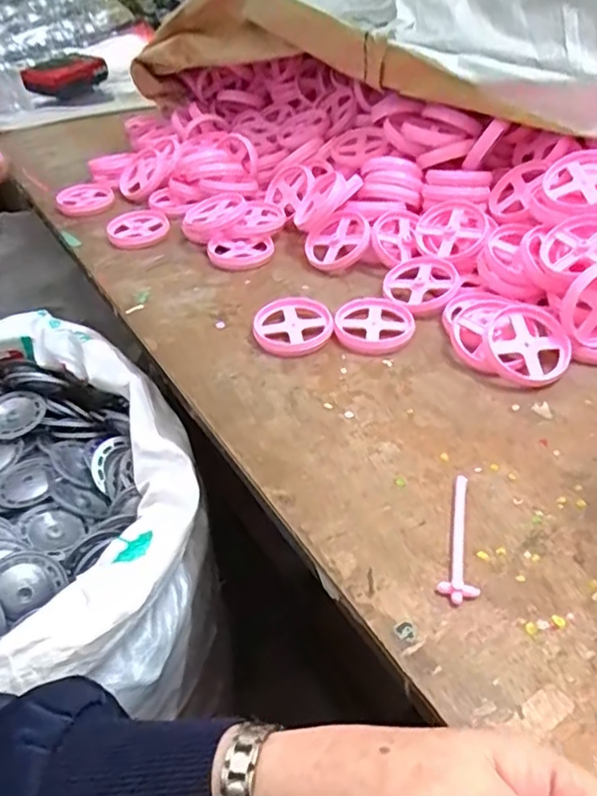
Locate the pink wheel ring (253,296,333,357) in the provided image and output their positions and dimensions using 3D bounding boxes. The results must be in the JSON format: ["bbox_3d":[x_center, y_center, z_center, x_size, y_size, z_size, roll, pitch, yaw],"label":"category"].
[{"bbox_3d":[-0.005,-0.059,0.512,0.062,0.014,0.063,-2,41,2],"label":"pink wheel ring"}]

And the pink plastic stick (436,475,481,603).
[{"bbox_3d":[0.093,0.078,0.358,0.020,0.007,0.087,6,42,11],"label":"pink plastic stick"}]

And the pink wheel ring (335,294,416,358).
[{"bbox_3d":[0.062,-0.061,0.511,0.062,0.012,0.064,3,42,8],"label":"pink wheel ring"}]

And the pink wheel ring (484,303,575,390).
[{"bbox_3d":[0.170,-0.040,0.464,0.060,0.009,0.066,0,66,1],"label":"pink wheel ring"}]

